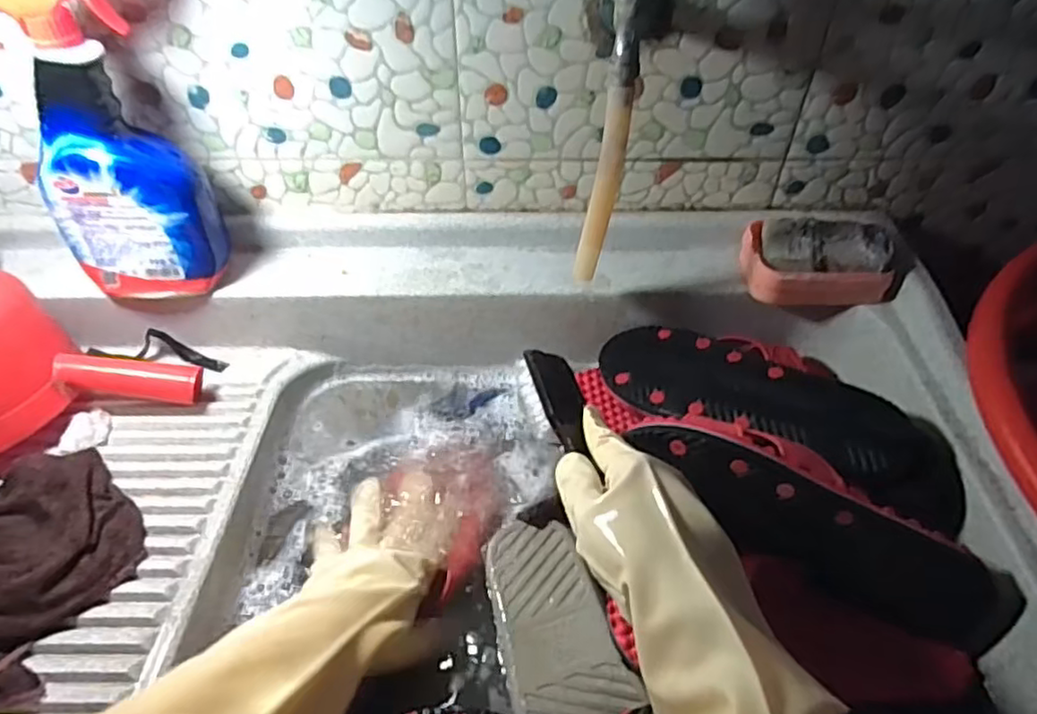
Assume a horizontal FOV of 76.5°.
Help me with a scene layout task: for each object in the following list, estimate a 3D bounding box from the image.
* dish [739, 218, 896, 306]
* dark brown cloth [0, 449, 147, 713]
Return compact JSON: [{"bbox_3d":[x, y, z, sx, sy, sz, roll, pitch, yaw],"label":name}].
[{"bbox_3d":[0.269,-0.087,0.593,0.124,0.052,0.072,7,47,7],"label":"dish"},{"bbox_3d":[-0.345,0.151,0.449,0.150,0.036,0.185,-22,50,-19],"label":"dark brown cloth"}]

